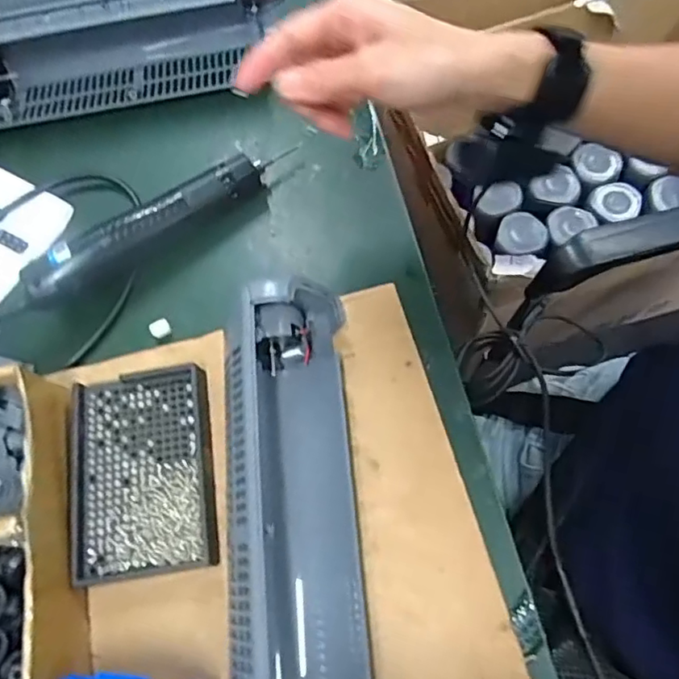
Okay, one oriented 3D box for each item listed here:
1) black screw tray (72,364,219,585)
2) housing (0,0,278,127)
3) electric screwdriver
[{"bbox_3d":[-0.136,0.090,0.388,0.092,0.025,0.133,-11,68,1],"label":"black screw tray"},{"bbox_3d":[-0.201,-0.259,0.500,0.293,0.090,0.076,-11,68,1],"label":"housing"},{"bbox_3d":[-0.137,-0.094,0.452,0.231,0.043,0.040,-35,72,-13],"label":"electric screwdriver"}]

